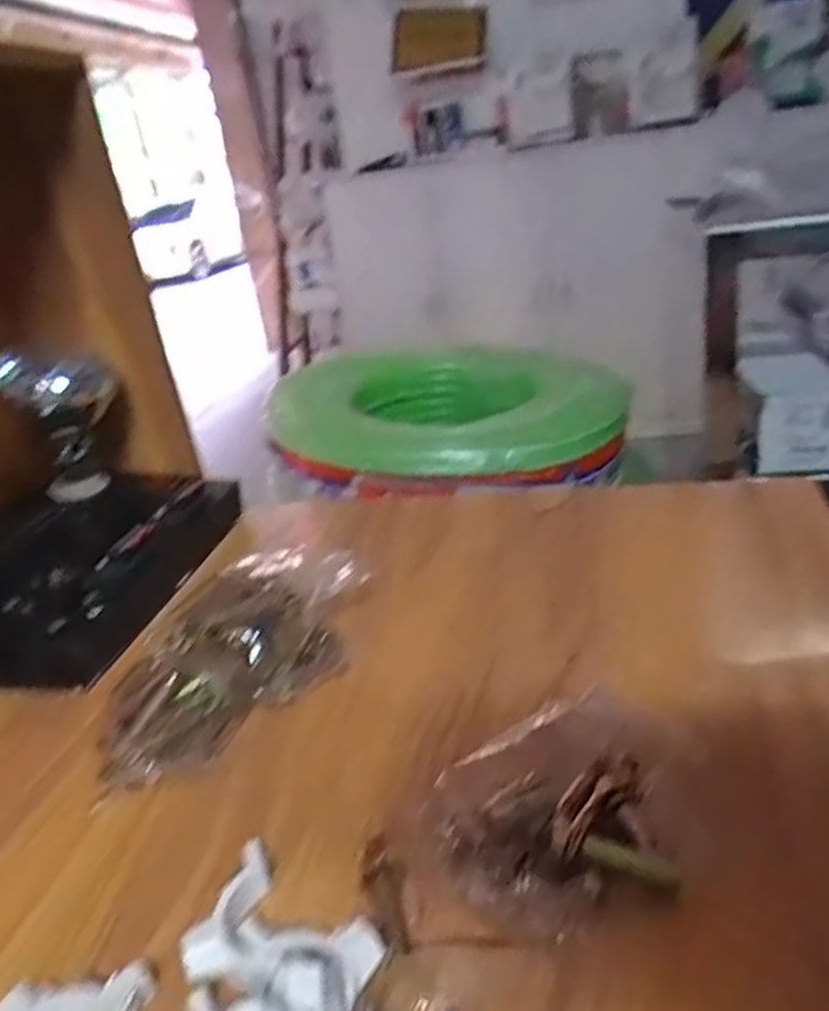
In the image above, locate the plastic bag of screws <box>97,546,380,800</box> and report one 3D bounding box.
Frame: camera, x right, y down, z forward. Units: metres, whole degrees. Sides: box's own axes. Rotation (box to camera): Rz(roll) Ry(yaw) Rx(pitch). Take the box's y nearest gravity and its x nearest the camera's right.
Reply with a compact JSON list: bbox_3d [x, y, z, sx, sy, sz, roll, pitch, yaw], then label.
[{"bbox_3d":[-0.119,0.096,0.530,0.099,0.067,0.231,10,30,35],"label":"plastic bag of screws"}]

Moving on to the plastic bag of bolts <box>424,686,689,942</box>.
[{"bbox_3d":[0.074,0.147,0.369,0.137,0.057,0.087,-16,25,-17],"label":"plastic bag of bolts"}]

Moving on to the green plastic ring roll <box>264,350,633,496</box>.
[{"bbox_3d":[0.067,-0.128,1.101,0.457,0.118,0.482,-3,25,13],"label":"green plastic ring roll"}]

